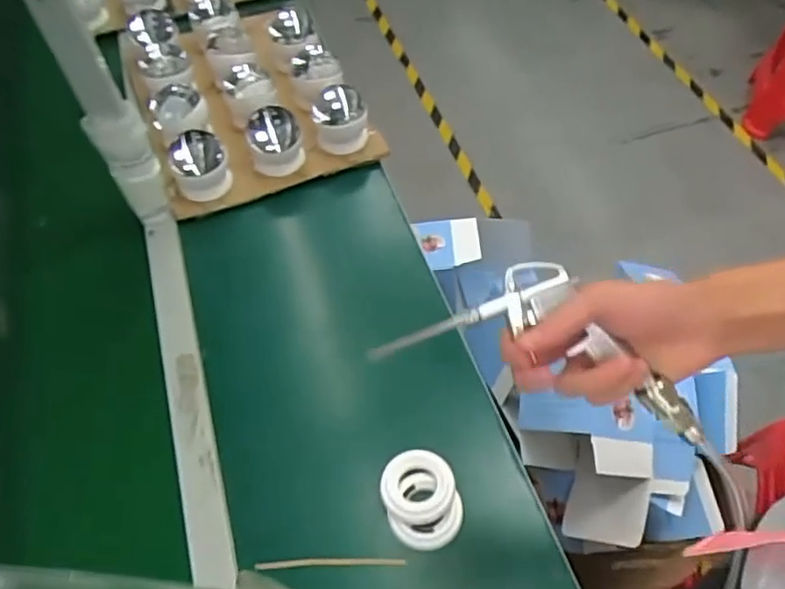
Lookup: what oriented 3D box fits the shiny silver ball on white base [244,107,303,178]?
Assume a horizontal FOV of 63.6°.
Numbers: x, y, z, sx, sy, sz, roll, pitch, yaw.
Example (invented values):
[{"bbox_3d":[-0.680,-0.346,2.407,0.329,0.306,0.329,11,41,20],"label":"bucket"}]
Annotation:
[{"bbox_3d":[-0.163,-0.210,0.881,0.070,0.086,0.068,-1,55,2],"label":"shiny silver ball on white base"}]

